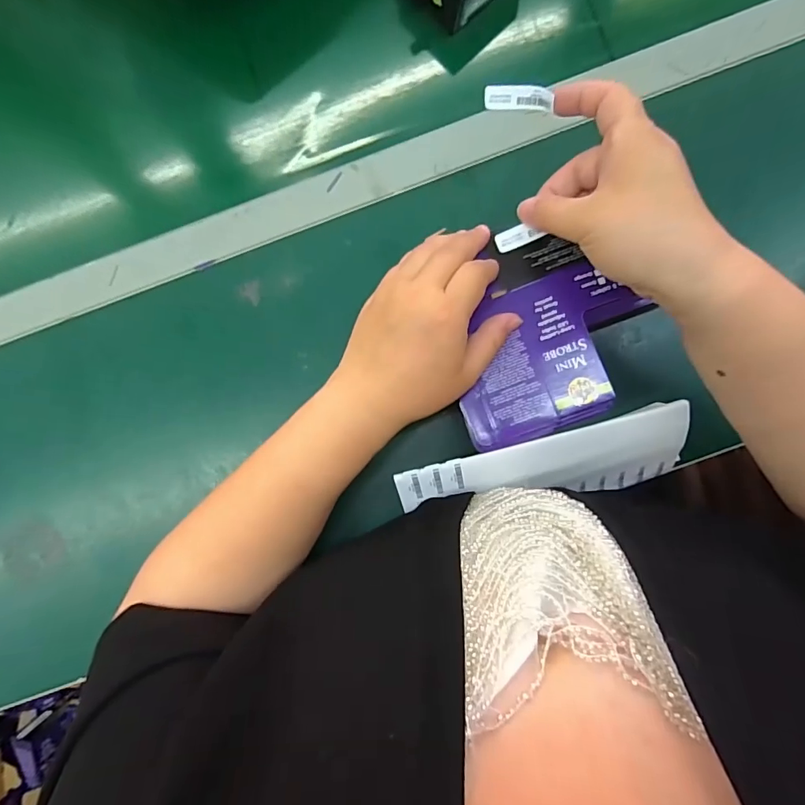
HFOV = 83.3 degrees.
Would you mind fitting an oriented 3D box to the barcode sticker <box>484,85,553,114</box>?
[{"bbox_3d":[0.075,-0.198,0.293,0.043,0.007,0.015,10,88,10],"label":"barcode sticker"}]

